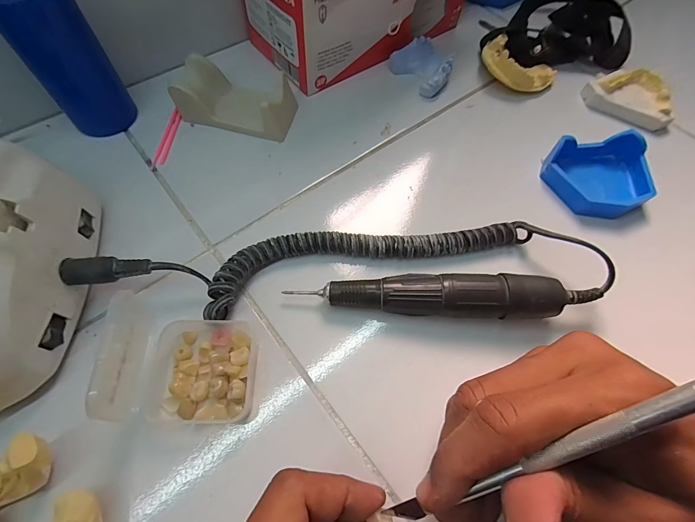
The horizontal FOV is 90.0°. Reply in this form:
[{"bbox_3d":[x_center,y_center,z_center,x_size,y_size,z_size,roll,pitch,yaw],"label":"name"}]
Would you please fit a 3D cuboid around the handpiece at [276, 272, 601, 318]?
[{"bbox_3d":[0.061,0.021,0.219,0.181,0.023,0.027,2,63,-3],"label":"handpiece"}]

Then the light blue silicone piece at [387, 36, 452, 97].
[{"bbox_3d":[0.072,-0.185,0.327,0.039,0.022,0.056,-38,71,-20],"label":"light blue silicone piece"}]

